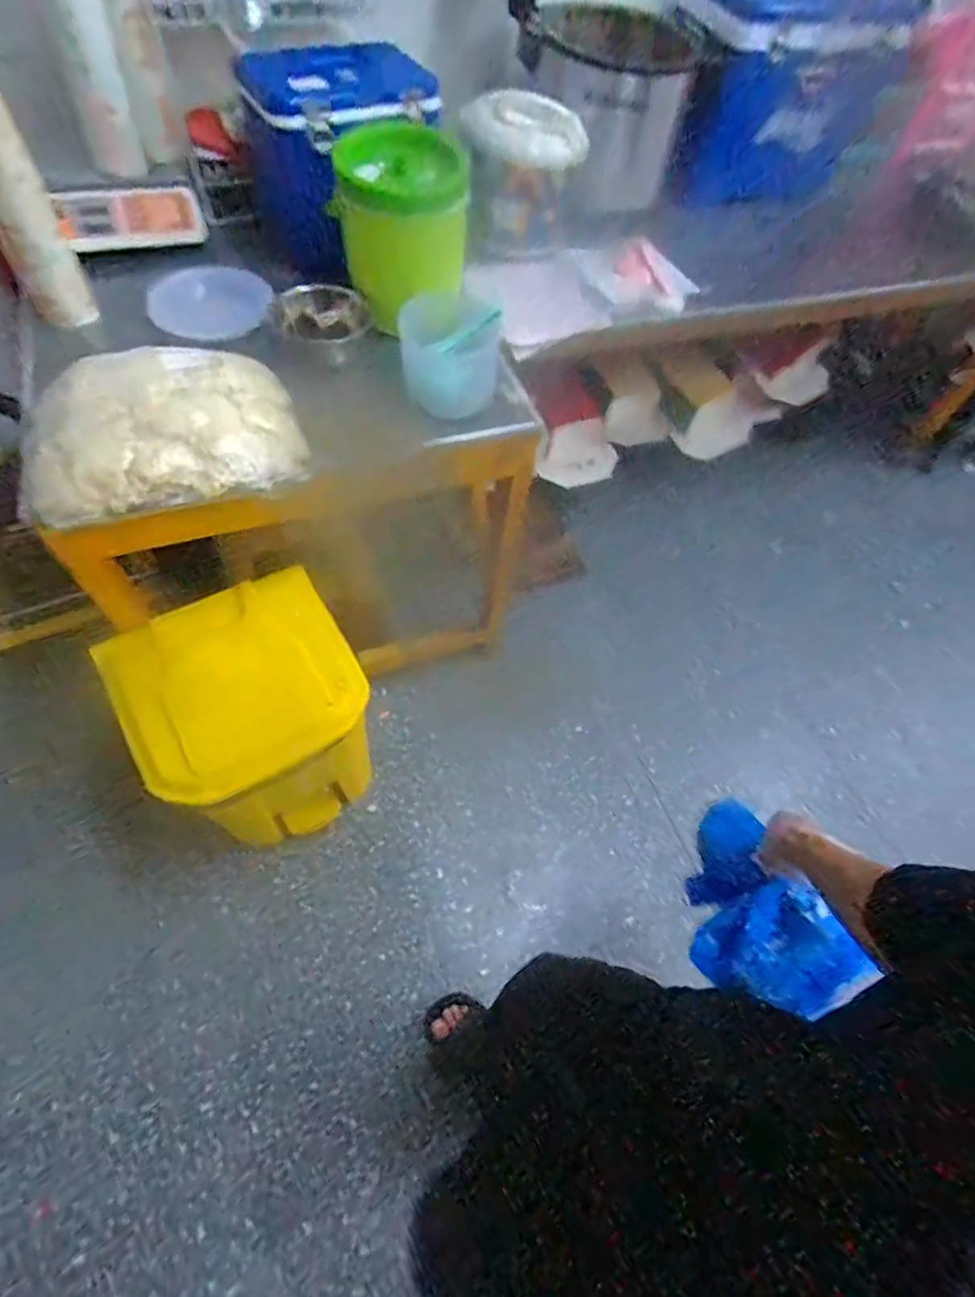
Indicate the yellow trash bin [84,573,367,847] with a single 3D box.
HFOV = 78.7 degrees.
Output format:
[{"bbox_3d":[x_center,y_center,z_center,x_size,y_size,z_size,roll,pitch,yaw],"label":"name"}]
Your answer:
[{"bbox_3d":[-0.459,0.179,1.284,0.384,0.554,0.355,-25,65,-21],"label":"yellow trash bin"}]

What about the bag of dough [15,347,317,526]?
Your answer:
[{"bbox_3d":[-0.482,-0.315,0.882,0.394,0.115,0.260,-17,63,-17],"label":"bag of dough"}]

